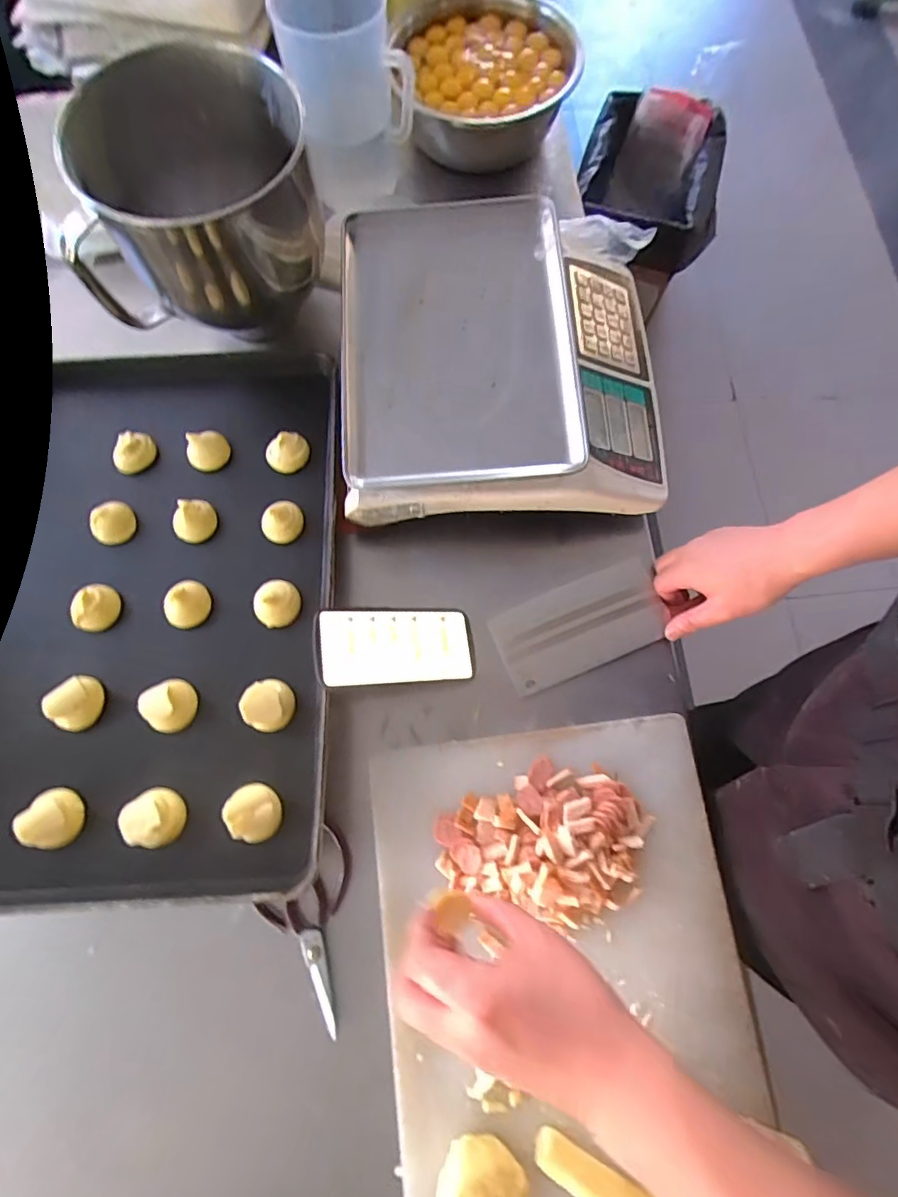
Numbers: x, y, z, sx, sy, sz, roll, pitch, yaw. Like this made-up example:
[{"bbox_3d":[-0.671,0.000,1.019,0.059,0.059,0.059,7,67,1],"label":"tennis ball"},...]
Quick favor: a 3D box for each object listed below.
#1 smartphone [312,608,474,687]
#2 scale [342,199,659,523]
[{"bbox_3d":[-0.053,0.047,0.551,0.166,0.006,0.076,1,74,-27],"label":"smartphone"},{"bbox_3d":[0.064,-0.259,0.592,0.347,0.091,0.332,-3,76,0],"label":"scale"}]

